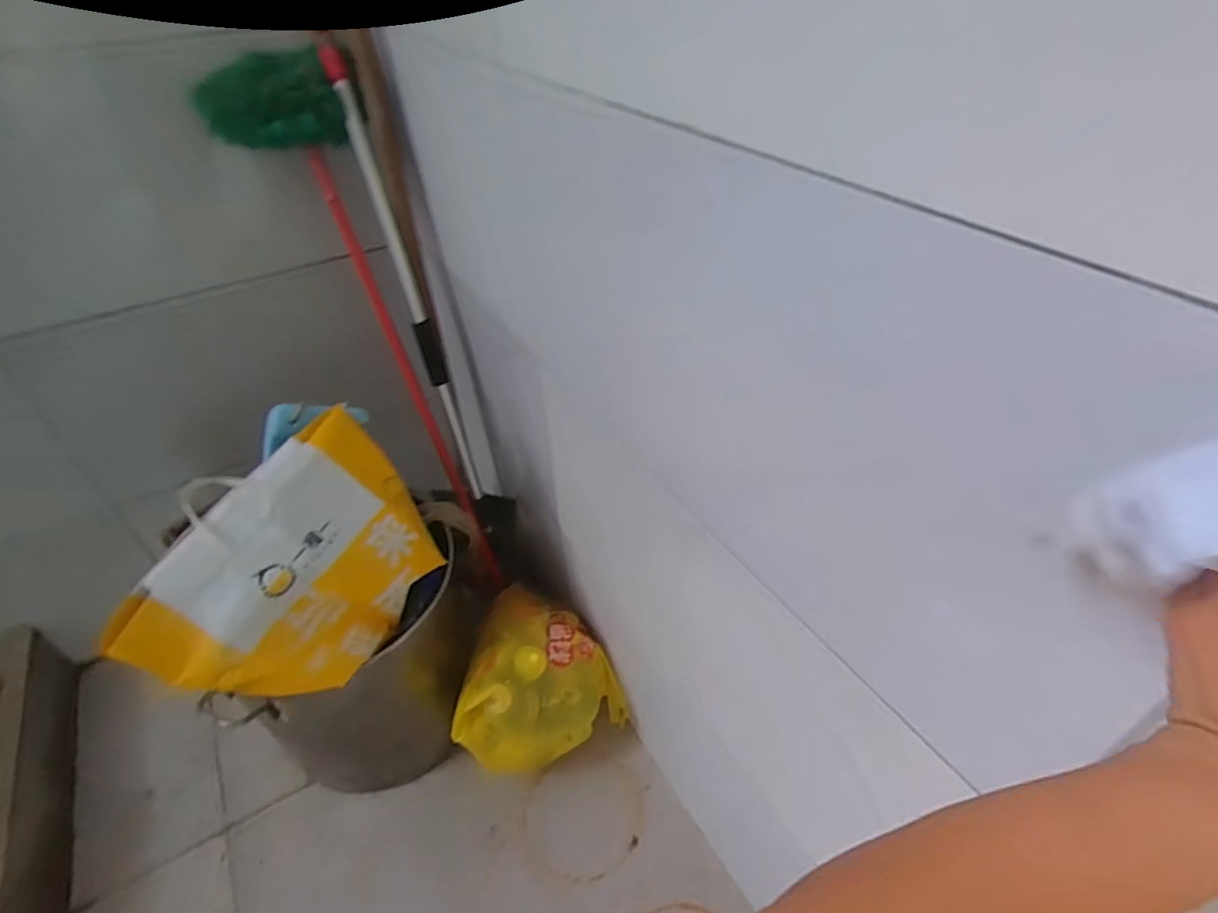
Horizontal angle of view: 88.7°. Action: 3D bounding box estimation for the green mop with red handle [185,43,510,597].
[{"bbox_3d":[-0.399,-0.167,1.203,0.199,1.067,0.107,-35,30,-28],"label":"green mop with red handle"}]

